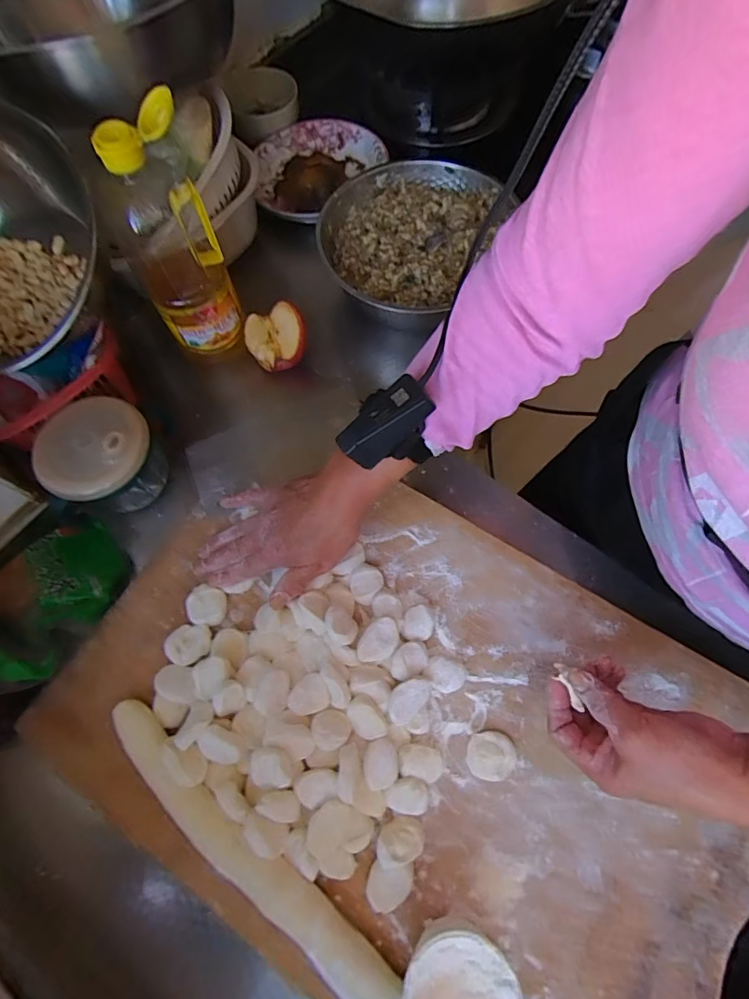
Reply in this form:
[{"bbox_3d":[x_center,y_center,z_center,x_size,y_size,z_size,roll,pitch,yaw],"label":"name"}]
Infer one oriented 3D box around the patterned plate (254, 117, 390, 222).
[{"bbox_3d":[-0.077,-0.466,0.672,0.185,0.026,0.177,-1,69,2],"label":"patterned plate"}]

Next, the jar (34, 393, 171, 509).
[{"bbox_3d":[-0.266,-0.040,0.476,0.099,0.085,0.107,26,72,12],"label":"jar"}]

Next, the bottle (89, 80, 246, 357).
[{"bbox_3d":[-0.206,-0.259,0.472,0.088,0.225,0.094,-32,71,-10],"label":"bottle"}]

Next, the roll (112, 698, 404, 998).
[{"bbox_3d":[-0.071,0.302,0.366,0.399,0.034,0.036,36,74,14],"label":"roll"}]

